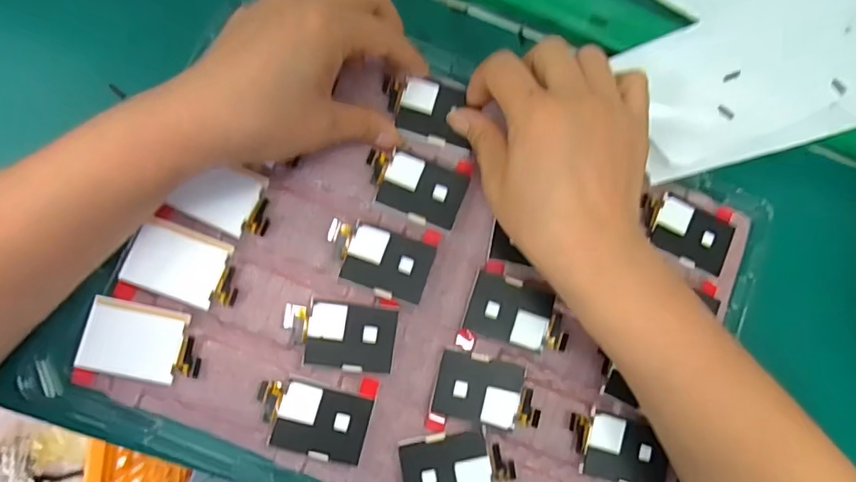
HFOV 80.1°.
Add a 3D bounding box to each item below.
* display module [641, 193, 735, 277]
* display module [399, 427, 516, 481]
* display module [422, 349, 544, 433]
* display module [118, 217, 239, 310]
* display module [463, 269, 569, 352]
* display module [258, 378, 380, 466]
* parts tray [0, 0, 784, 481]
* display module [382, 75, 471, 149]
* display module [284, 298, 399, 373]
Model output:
[{"bbox_3d":[0.153,-0.006,0.300,0.055,0.004,0.033,32,78,-2],"label":"display module"},{"bbox_3d":[0.016,0.123,0.268,0.057,0.007,0.043,-7,82,-9],"label":"display module"},{"bbox_3d":[0.031,0.083,0.276,0.057,0.006,0.041,8,80,-7],"label":"display module"},{"bbox_3d":[-0.124,0.013,0.262,0.055,0.004,0.035,21,81,-8],"label":"display module"},{"bbox_3d":[0.051,0.041,0.285,0.057,0.006,0.033,18,79,-5],"label":"display module"},{"bbox_3d":[-0.058,0.089,0.263,0.057,0.004,0.041,12,77,-6],"label":"display module"},{"bbox_3d":[0.012,0.017,0.278,0.348,0.009,0.273,20,78,-4],"label":"parts tray"},{"bbox_3d":[-0.001,-0.076,0.290,0.051,0.004,0.035,16,84,-4],"label":"display module"},{"bbox_3d":[-0.047,0.050,0.271,0.058,0.005,0.034,10,79,-6],"label":"display module"}]

